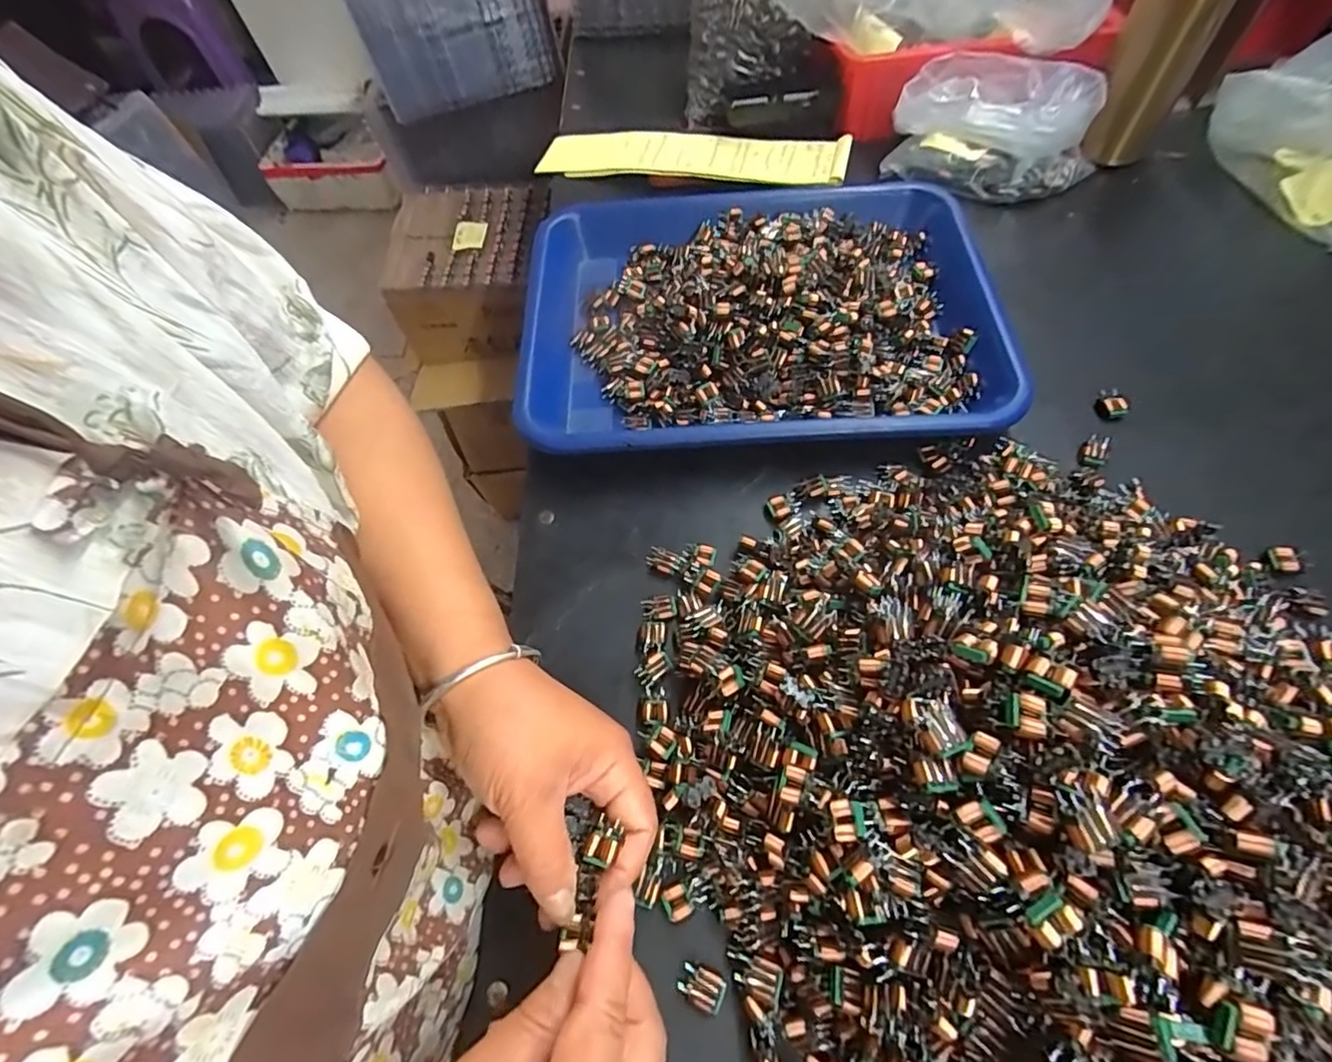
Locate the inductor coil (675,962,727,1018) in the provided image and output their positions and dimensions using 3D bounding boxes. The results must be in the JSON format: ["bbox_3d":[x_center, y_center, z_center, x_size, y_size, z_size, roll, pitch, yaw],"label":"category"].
[{"bbox_3d":[0.016,0.204,0.265,0.020,0.004,0.015,18,64,13],"label":"inductor coil"}]

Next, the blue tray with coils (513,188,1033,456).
[{"bbox_3d":[0.064,-0.169,0.445,0.350,0.051,0.257,-2,61,3],"label":"blue tray with coils"}]

